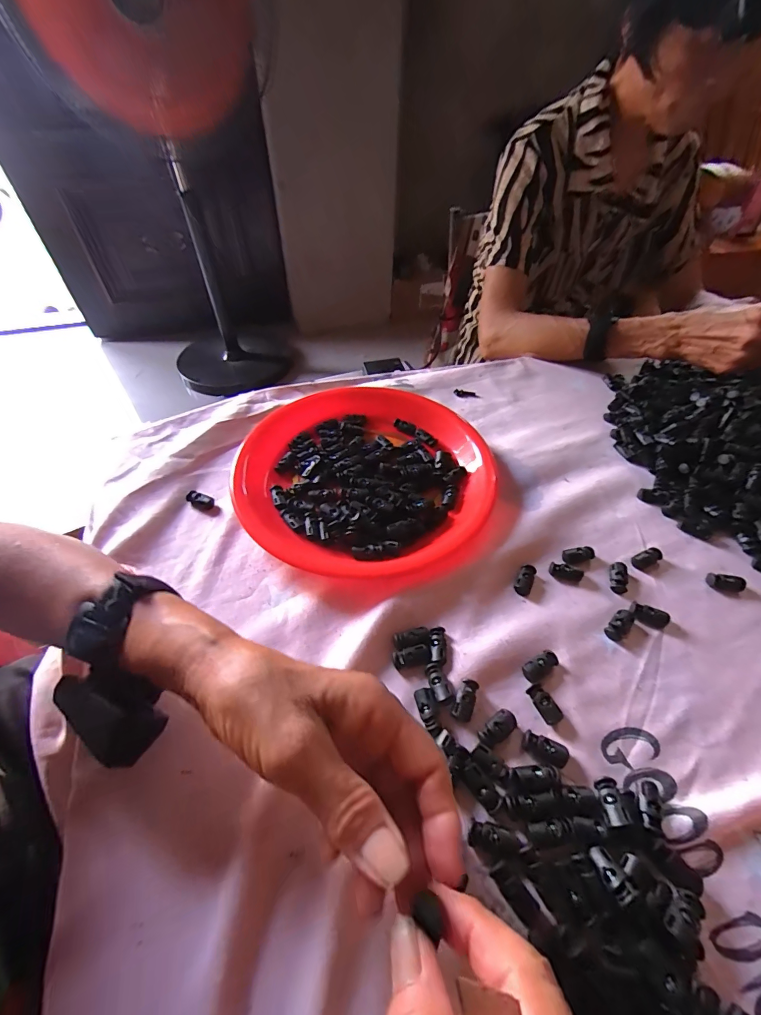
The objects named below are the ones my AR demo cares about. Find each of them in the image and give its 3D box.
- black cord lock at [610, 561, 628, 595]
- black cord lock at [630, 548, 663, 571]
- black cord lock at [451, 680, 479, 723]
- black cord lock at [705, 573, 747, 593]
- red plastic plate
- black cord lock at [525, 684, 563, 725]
[{"bbox_3d":[0.211,0.062,0.349,0.013,0.009,0.028,13,52,11],"label":"black cord lock"},{"bbox_3d":[0.245,0.047,0.363,0.030,0.007,0.014,-24,54,-18],"label":"black cord lock"},{"bbox_3d":[0.060,0.135,0.276,0.015,0.010,0.027,18,53,15],"label":"black cord lock"},{"bbox_3d":[0.306,0.066,0.349,0.029,0.007,0.016,9,51,8],"label":"black cord lock"},{"bbox_3d":[-0.013,-0.039,0.411,0.247,0.033,0.254,0,50,0],"label":"red plastic plate"},{"bbox_3d":[0.116,0.139,0.279,0.013,0.008,0.026,-23,54,-18],"label":"black cord lock"}]

